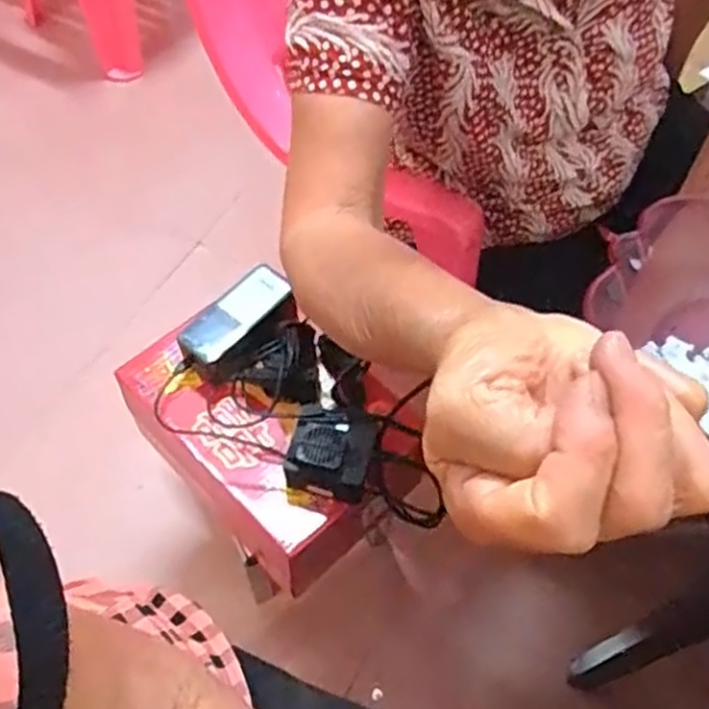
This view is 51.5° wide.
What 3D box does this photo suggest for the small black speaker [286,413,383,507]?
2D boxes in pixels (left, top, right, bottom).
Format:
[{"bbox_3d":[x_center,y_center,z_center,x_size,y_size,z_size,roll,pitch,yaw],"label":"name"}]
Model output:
[{"bbox_3d":[-0.020,0.095,0.699,0.075,0.057,0.073,12,57,7],"label":"small black speaker"}]

